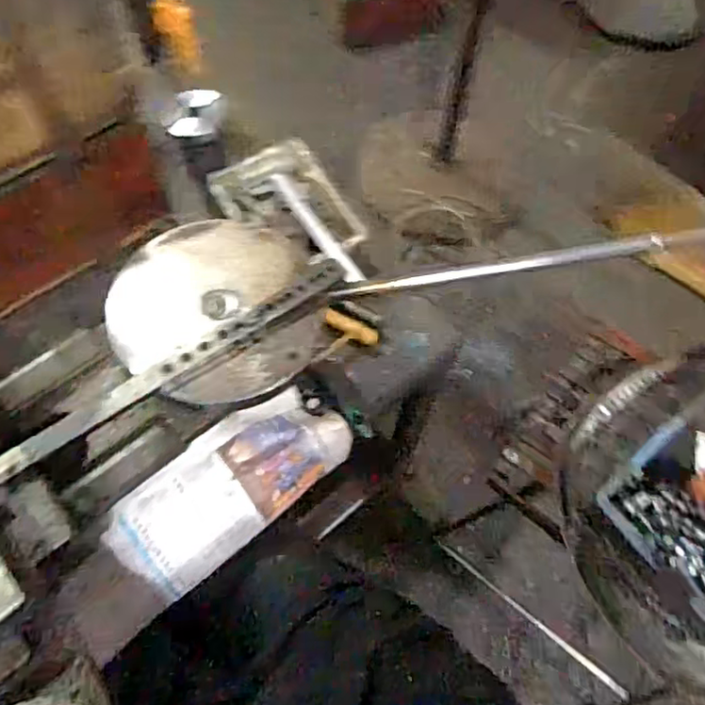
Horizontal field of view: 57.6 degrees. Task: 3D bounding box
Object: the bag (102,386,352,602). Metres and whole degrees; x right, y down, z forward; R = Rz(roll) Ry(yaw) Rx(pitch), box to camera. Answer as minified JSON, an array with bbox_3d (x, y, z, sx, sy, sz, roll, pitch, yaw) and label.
[{"bbox_3d":[-0.118,0.130,0.646,0.245,0.055,0.102,-41,72,-19],"label":"bag"}]

